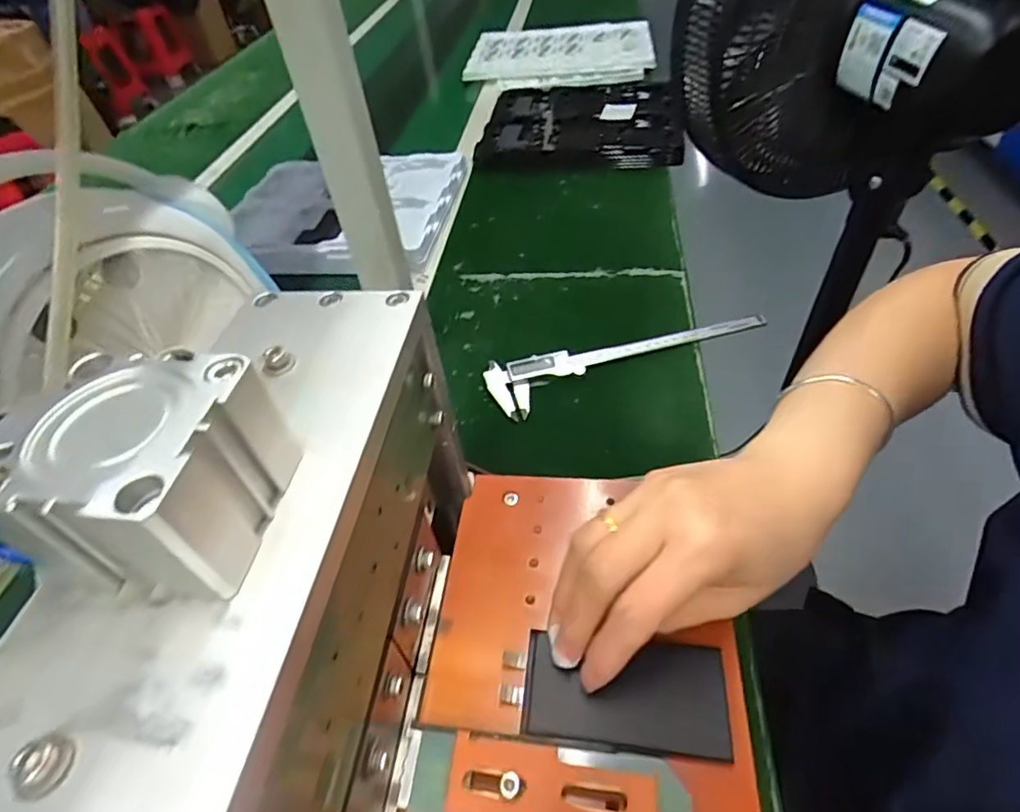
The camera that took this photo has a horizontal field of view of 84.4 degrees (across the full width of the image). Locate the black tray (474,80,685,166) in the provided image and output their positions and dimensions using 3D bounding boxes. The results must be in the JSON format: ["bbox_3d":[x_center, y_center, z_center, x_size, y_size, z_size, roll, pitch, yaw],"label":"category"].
[{"bbox_3d":[0.119,-0.487,0.956,0.312,0.036,0.342,2,46,9],"label":"black tray"}]

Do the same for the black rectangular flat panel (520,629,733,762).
[{"bbox_3d":[0.050,0.126,0.247,0.086,0.011,0.043,0,46,4],"label":"black rectangular flat panel"}]

